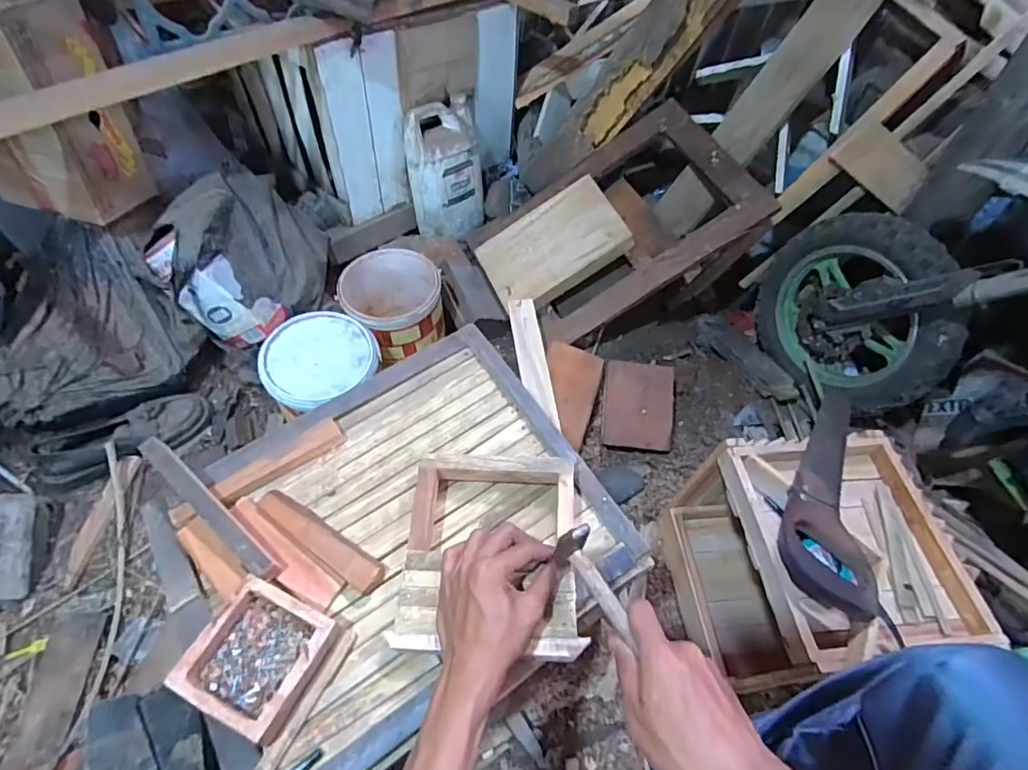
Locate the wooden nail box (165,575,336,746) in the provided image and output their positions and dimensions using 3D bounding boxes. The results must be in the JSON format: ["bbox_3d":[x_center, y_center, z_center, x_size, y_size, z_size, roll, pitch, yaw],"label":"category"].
[{"bbox_3d":[-0.211,0.227,0.439,0.095,0.038,0.095,22,57,13],"label":"wooden nail box"}]

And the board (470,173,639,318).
[{"bbox_3d":[0.078,-0.288,1.090,0.286,0.027,0.197,-31,70,7],"label":"board"}]

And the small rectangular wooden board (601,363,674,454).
[{"bbox_3d":[0.229,0.038,0.965,0.127,0.027,0.159,7,77,-6],"label":"small rectangular wooden board"}]

